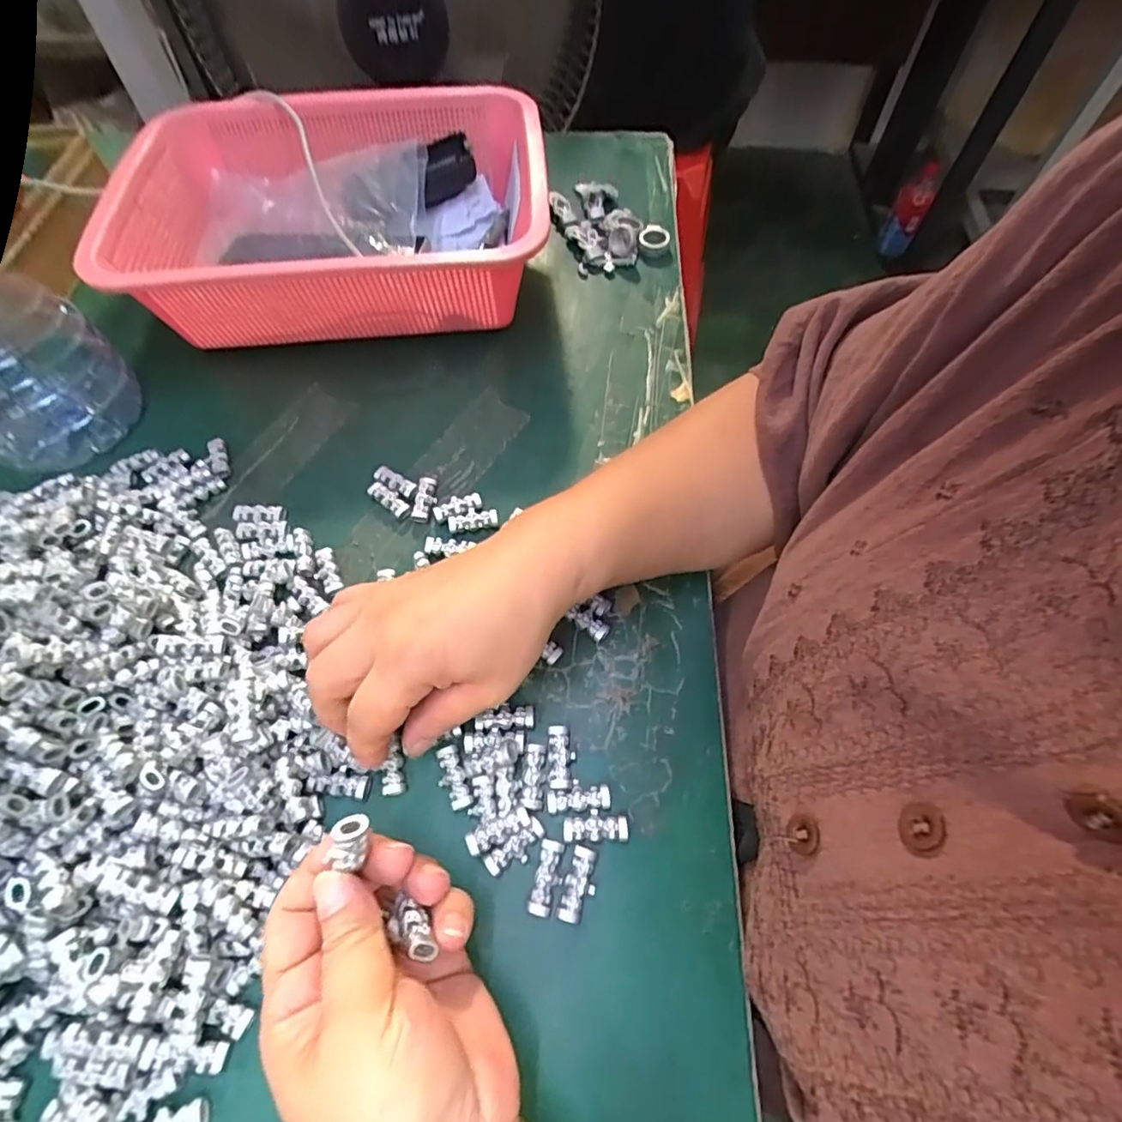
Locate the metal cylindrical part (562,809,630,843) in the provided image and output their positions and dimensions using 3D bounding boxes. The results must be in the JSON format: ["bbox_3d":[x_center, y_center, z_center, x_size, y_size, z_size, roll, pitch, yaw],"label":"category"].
[{"bbox_3d":[0.017,0.124,0.267,0.031,0.007,0.013,1,61,2],"label":"metal cylindrical part"}]

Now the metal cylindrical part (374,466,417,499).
[{"bbox_3d":[-0.106,-0.050,0.365,0.031,0.007,0.011,27,65,16],"label":"metal cylindrical part"}]

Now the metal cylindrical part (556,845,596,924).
[{"bbox_3d":[0.009,0.144,0.255,0.013,0.006,0.030,14,62,9],"label":"metal cylindrical part"}]

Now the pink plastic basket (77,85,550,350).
[{"bbox_3d":[-0.160,-0.258,0.438,0.289,0.092,0.221,-4,61,-1],"label":"pink plastic basket"}]

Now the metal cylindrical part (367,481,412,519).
[{"bbox_3d":[-0.108,-0.039,0.359,0.031,0.008,0.011,36,68,19],"label":"metal cylindrical part"}]

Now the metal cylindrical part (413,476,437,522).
[{"bbox_3d":[-0.085,-0.039,0.359,0.013,0.007,0.029,6,61,5],"label":"metal cylindrical part"}]

